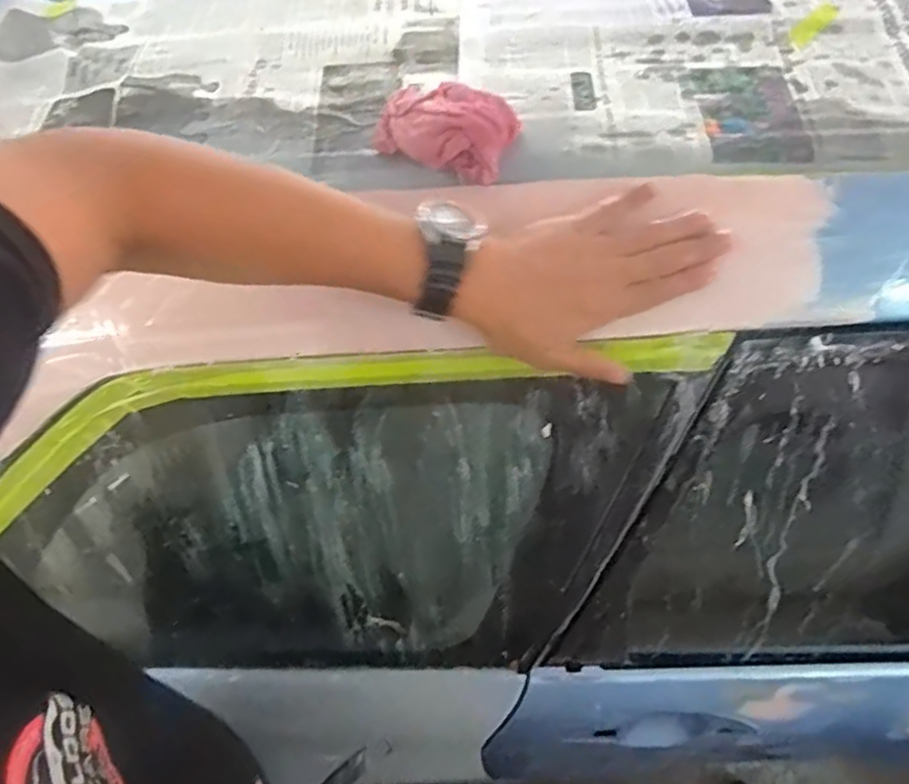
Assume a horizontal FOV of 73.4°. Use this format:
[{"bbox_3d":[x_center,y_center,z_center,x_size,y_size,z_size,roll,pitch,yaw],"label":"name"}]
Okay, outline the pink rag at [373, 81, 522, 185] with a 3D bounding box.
[{"bbox_3d":[-0.013,-0.202,0.464,0.109,0.047,0.053,14,59,13],"label":"pink rag"}]

